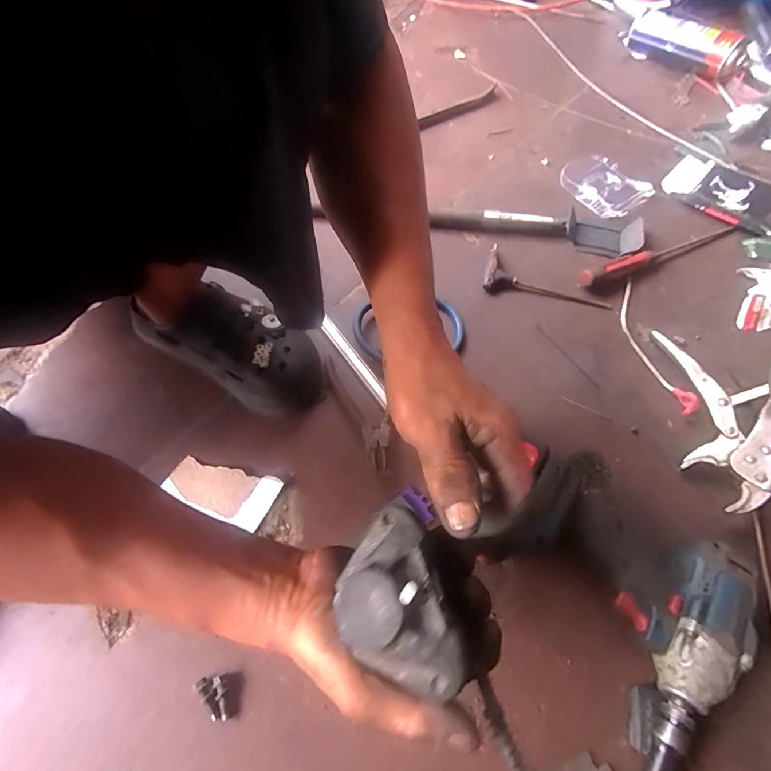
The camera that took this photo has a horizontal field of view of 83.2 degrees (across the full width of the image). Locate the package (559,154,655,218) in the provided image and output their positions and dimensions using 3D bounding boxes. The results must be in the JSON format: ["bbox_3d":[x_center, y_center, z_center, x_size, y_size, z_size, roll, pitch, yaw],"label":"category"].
[{"bbox_3d":[0.332,-0.312,0.674,0.105,0.014,0.131,-35,66,-19],"label":"package"}]

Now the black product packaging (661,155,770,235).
[{"bbox_3d":[0.519,-0.296,0.660,0.176,0.014,0.118,40,66,20],"label":"black product packaging"}]

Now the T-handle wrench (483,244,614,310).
[{"bbox_3d":[0.214,-0.142,0.572,0.164,0.020,0.073,10,60,5],"label":"T-handle wrench"}]

